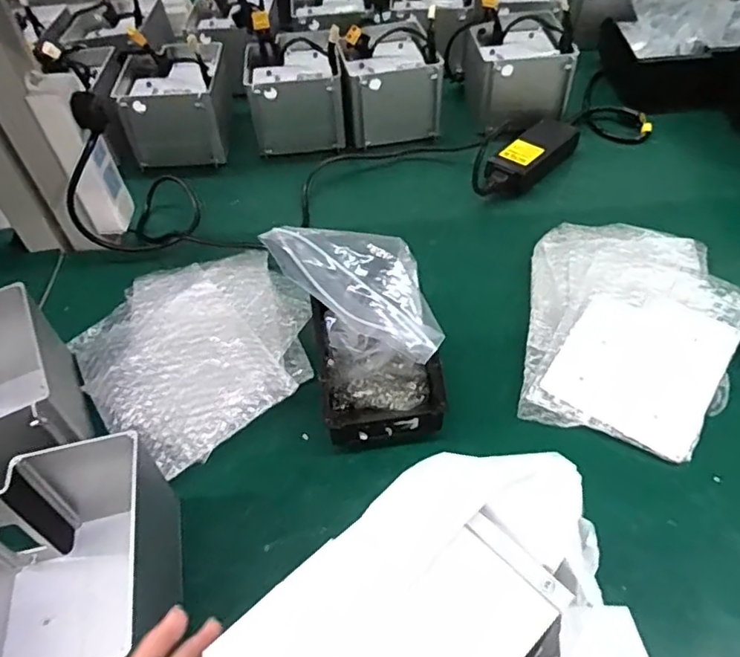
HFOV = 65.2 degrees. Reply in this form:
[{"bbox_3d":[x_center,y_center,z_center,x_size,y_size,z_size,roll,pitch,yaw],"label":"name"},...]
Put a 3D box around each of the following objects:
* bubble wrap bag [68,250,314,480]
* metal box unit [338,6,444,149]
[{"bbox_3d":[-0.169,0.012,0.583,0.218,0.023,0.240,-31,53,-21],"label":"bubble wrap bag"},{"bbox_3d":[0.027,-0.357,0.835,0.133,0.110,0.158,-6,48,0],"label":"metal box unit"}]

